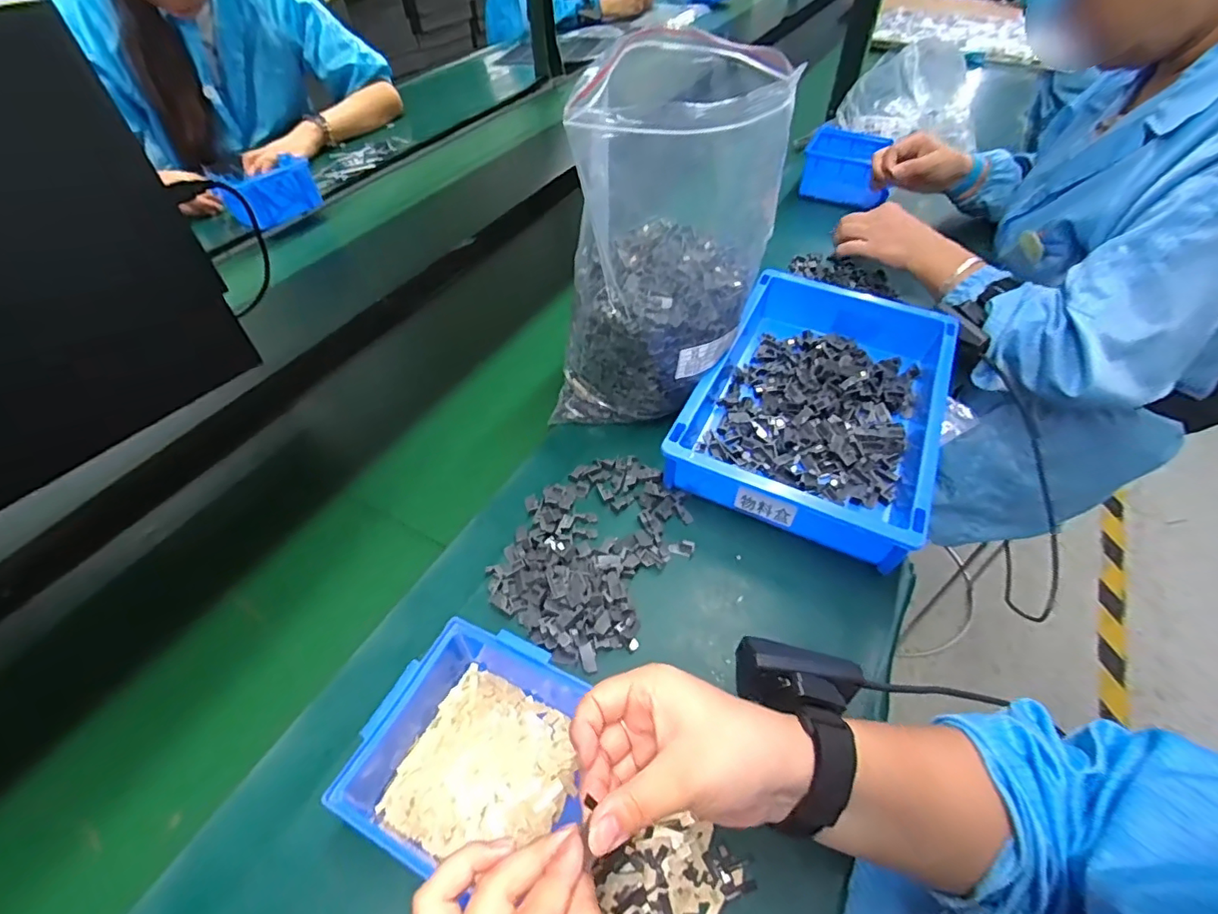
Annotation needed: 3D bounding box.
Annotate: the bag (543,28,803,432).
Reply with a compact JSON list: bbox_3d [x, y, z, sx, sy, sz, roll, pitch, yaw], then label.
[{"bbox_3d":[0.051,-0.180,0.492,0.153,0.279,0.193,21,53,19],"label":"bag"}]

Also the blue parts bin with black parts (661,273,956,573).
[{"bbox_3d":[0.204,-0.056,0.535,0.205,0.065,0.304,21,53,19],"label":"blue parts bin with black parts"}]

